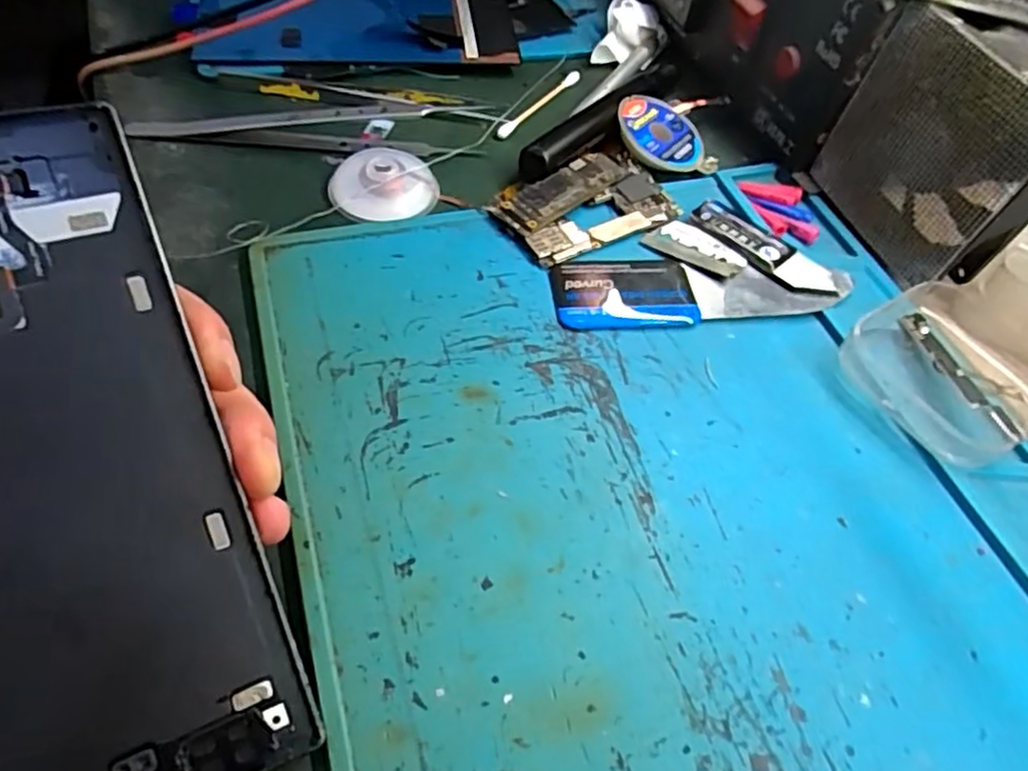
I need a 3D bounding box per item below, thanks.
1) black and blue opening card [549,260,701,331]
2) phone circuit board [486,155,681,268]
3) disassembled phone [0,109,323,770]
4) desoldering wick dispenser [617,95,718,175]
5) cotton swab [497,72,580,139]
[{"bbox_3d":[0.043,-0.037,0.262,0.054,0.004,0.033,-3,55,-8],"label":"black and blue opening card"},{"bbox_3d":[0.030,-0.077,0.286,0.074,0.008,0.043,-24,60,-20],"label":"phone circuit board"},{"bbox_3d":[-0.105,0.020,0.149,0.074,0.004,0.161,-18,89,-24],"label":"disassembled phone"},{"bbox_3d":[0.070,-0.117,0.314,0.045,0.004,0.039,1,67,-21],"label":"desoldering wick dispenser"},{"bbox_3d":[0.014,-0.143,0.337,0.006,0.004,0.068,31,58,16],"label":"cotton swab"}]

